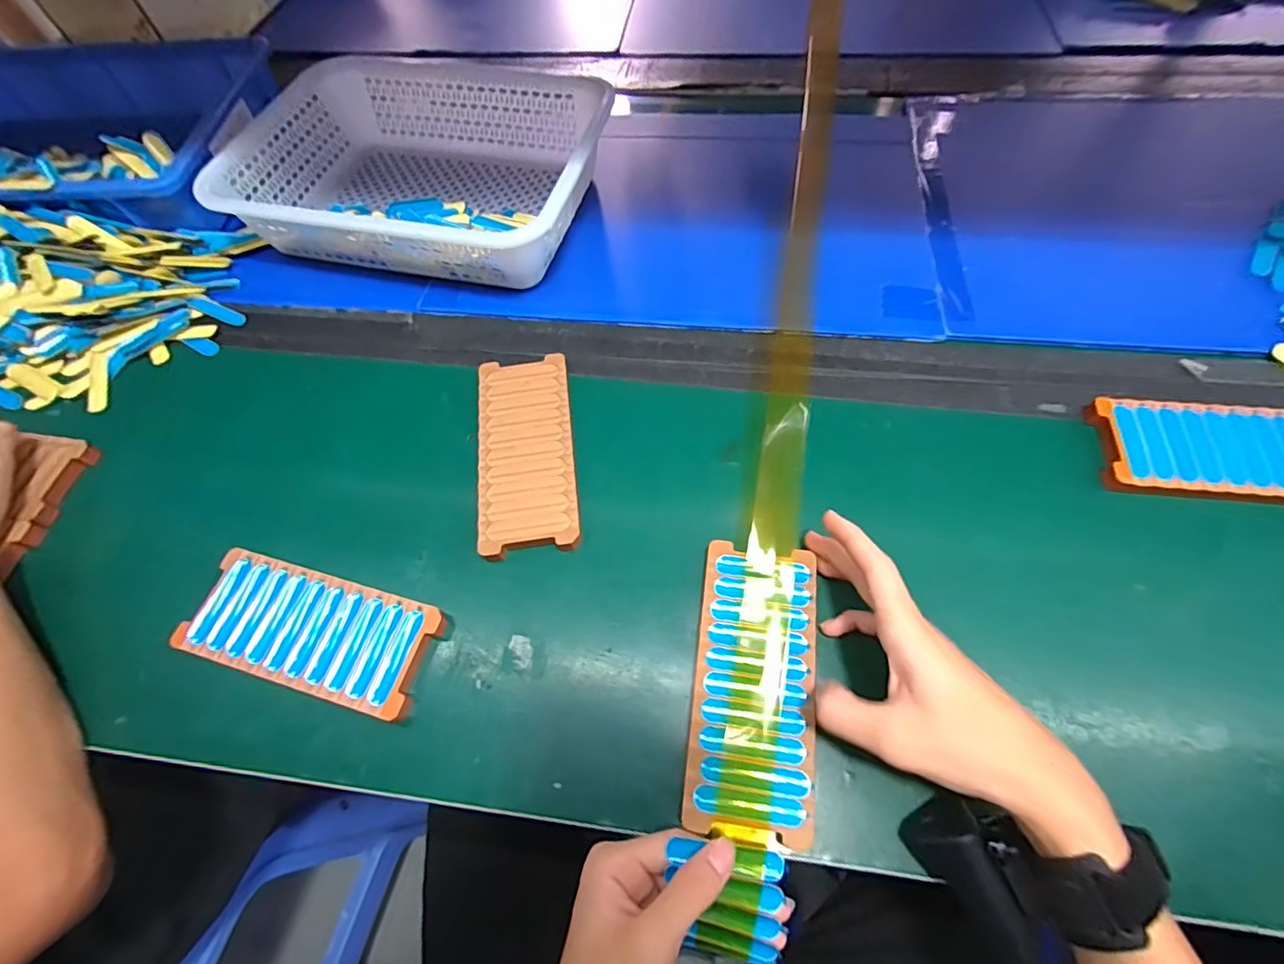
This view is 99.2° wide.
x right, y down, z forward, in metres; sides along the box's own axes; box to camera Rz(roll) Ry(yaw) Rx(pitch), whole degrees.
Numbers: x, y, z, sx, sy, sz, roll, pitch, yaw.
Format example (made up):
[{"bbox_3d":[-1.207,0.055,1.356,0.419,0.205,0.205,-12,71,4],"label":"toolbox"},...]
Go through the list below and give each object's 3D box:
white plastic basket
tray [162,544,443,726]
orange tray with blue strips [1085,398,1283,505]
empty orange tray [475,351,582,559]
[{"bbox_3d":[-0.220,-0.329,0.572,0.345,0.080,0.262,9,64,9],"label":"white plastic basket"},{"bbox_3d":[-0.228,0.104,0.383,0.170,0.020,0.074,13,65,10],"label":"tray"},{"bbox_3d":[0.437,-0.021,0.407,0.176,0.016,0.081,3,63,6],"label":"orange tray with blue strips"},{"bbox_3d":[-0.092,-0.025,0.443,0.075,0.015,0.174,-8,63,0],"label":"empty orange tray"}]

